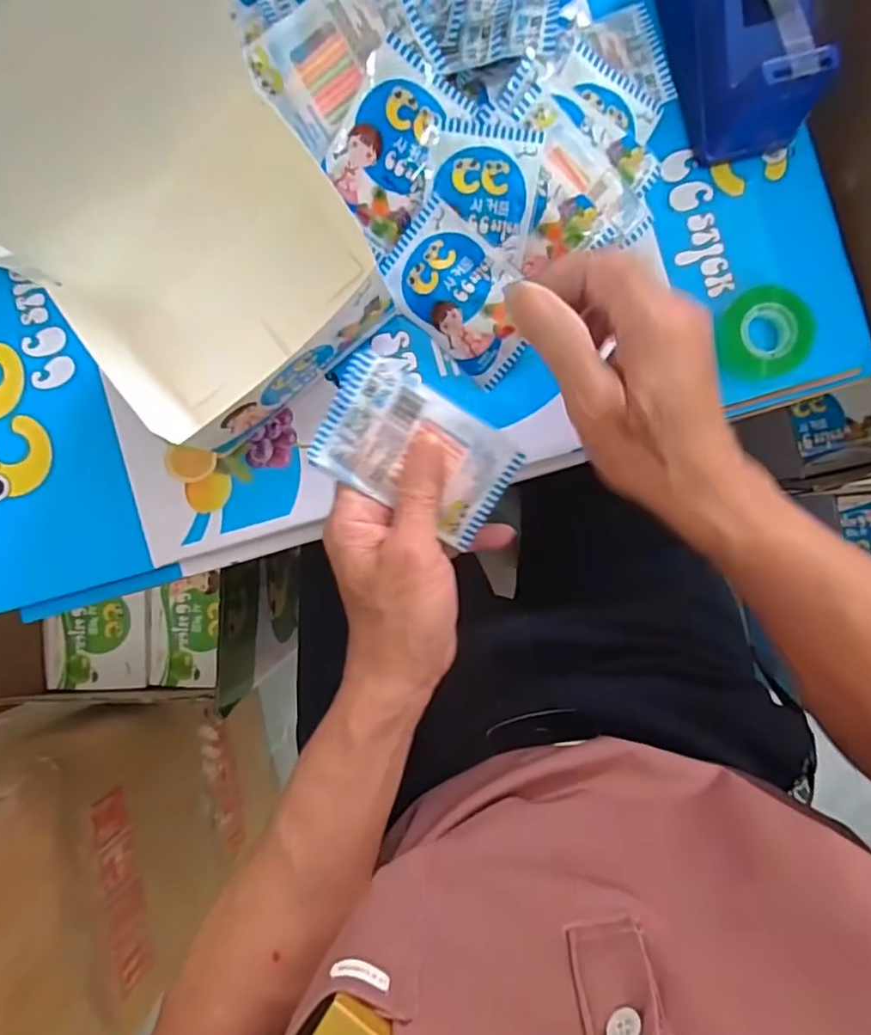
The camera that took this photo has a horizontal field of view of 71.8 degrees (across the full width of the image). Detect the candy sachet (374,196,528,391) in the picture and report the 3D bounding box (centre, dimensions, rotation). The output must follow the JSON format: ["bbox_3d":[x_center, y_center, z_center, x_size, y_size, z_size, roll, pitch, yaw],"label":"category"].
[{"bbox_3d":[0.015,-0.138,0.371,0.101,0.008,0.064,41,108,-2],"label":"candy sachet"}]

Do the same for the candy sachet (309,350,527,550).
[{"bbox_3d":[-0.008,-0.035,0.323,0.103,0.005,0.064,29,95,-16],"label":"candy sachet"}]

